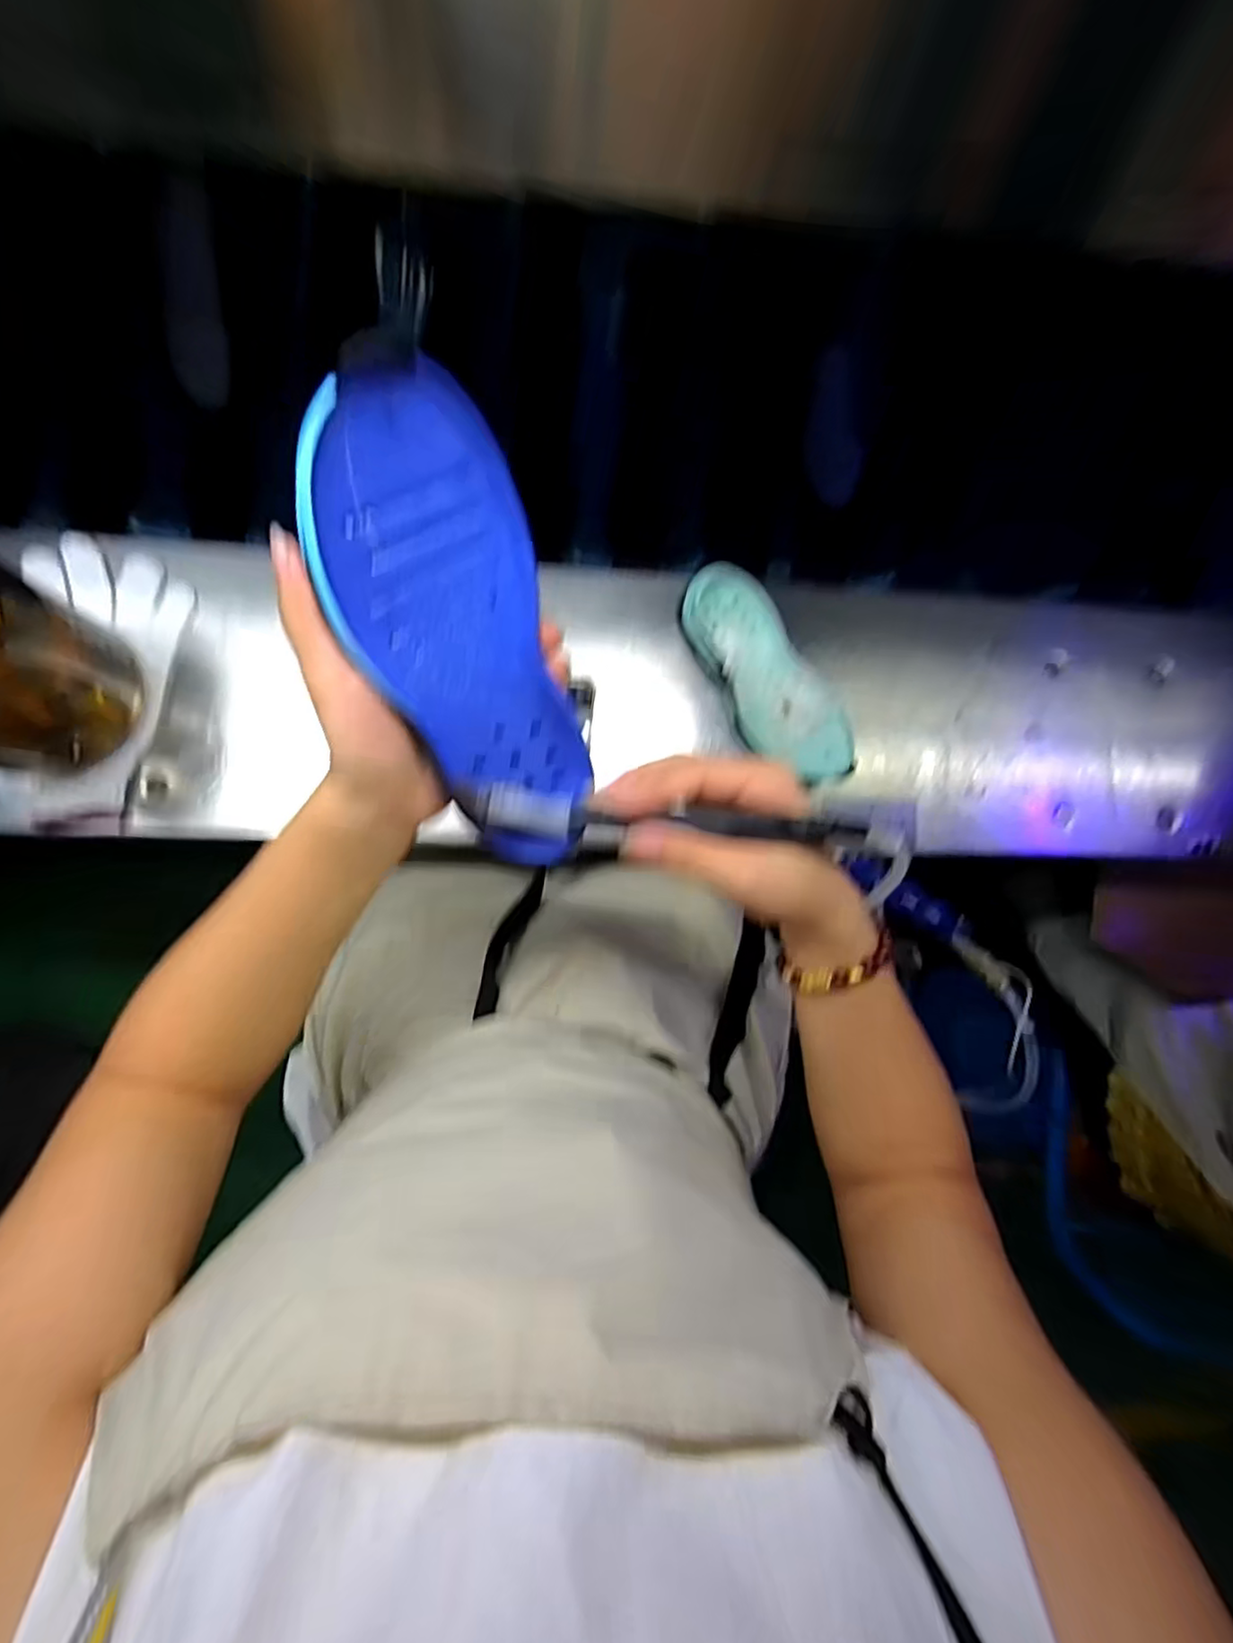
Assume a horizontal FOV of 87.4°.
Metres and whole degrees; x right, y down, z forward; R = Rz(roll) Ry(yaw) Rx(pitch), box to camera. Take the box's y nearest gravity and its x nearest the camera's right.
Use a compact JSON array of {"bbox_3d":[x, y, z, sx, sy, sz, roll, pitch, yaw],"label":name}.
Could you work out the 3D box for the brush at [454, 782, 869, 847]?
[{"bbox_3d":[0.017,0.000,0.283,0.174,0.019,0.020,4,81,7],"label":"brush"}]

